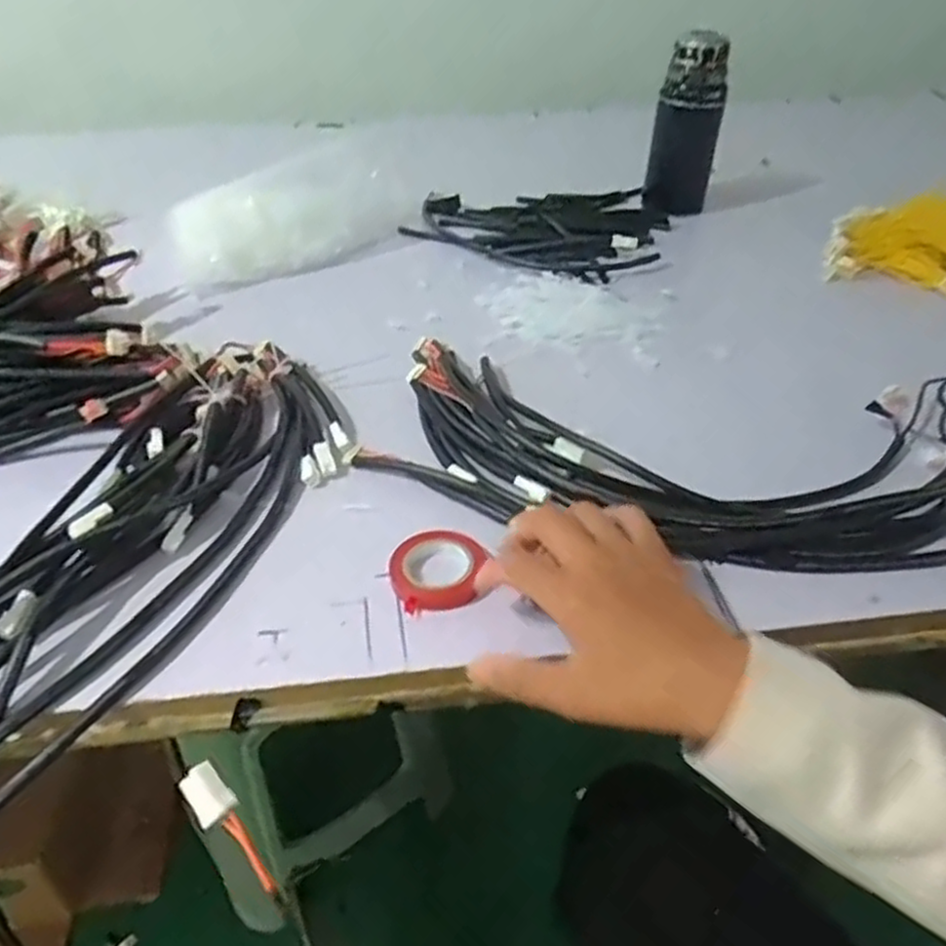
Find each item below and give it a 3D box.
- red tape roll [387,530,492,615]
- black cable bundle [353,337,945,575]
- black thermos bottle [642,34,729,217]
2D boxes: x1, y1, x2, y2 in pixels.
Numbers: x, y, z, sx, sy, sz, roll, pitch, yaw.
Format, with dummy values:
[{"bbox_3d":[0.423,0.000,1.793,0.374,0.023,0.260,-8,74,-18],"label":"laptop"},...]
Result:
[{"bbox_3d":[-0.023,0.060,0.454,0.057,0.014,0.060,0,35,0],"label":"red tape roll"},{"bbox_3d":[0.211,-0.019,0.538,0.549,0.032,0.225,6,40,7],"label":"black cable bundle"},{"bbox_3d":[0.266,-0.425,0.926,0.076,0.234,0.062,5,62,7],"label":"black thermos bottle"}]

